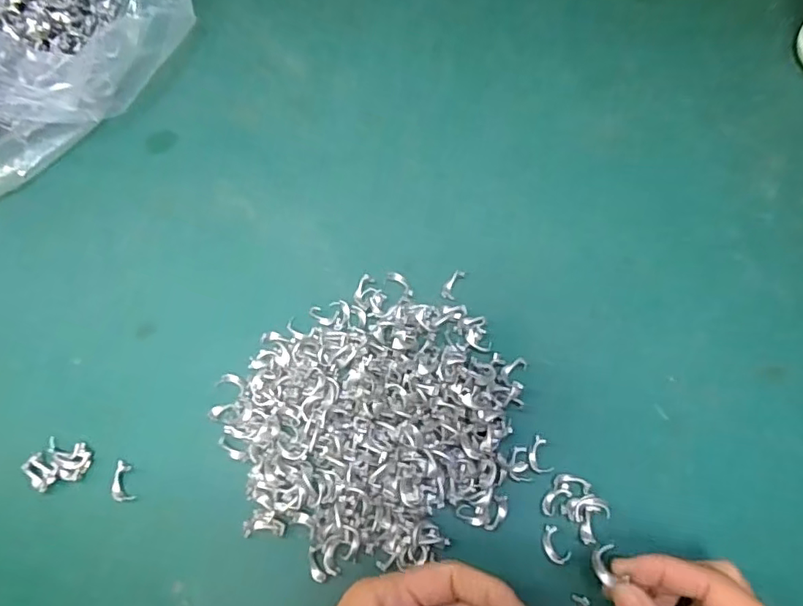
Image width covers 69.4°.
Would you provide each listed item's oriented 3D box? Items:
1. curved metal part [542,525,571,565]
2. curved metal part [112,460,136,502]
[{"bbox_3d":[0.080,0.126,0.301,0.011,0.004,0.019,-26,72,-8],"label":"curved metal part"},{"bbox_3d":[-0.154,0.098,0.320,0.011,0.004,0.022,-17,71,-5],"label":"curved metal part"}]

